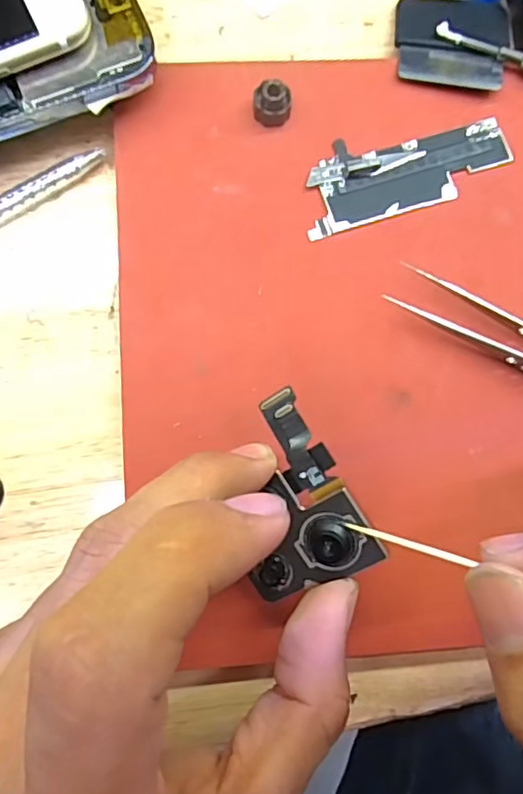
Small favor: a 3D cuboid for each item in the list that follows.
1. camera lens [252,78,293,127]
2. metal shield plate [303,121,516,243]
[{"bbox_3d":[0.004,-0.096,0.192,0.012,0.011,0.010,6,82,-3],"label":"camera lens"},{"bbox_3d":[0.049,-0.076,0.196,0.072,0.004,0.028,-16,84,-6],"label":"metal shield plate"}]

